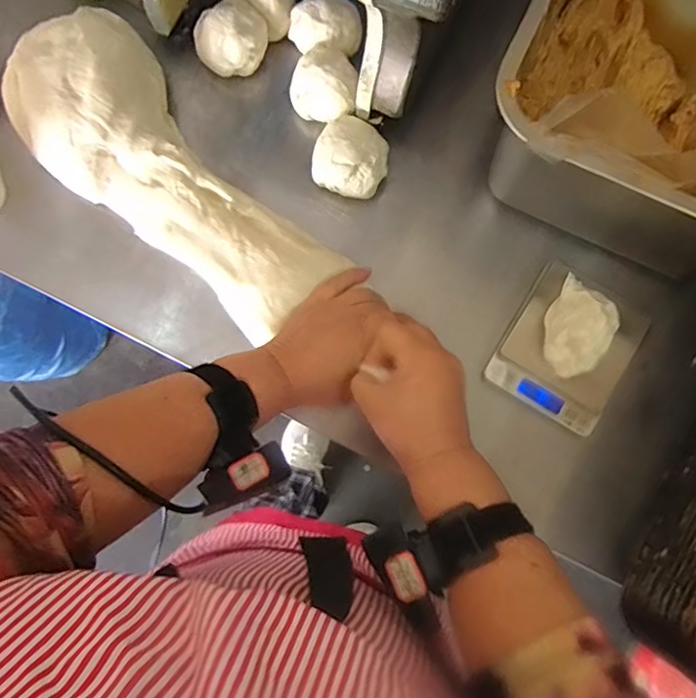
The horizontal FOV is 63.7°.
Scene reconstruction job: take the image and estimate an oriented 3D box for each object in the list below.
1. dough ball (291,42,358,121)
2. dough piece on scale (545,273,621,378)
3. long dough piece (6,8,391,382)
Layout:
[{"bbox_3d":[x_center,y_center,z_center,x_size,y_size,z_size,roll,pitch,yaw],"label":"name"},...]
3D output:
[{"bbox_3d":[-0.024,-0.244,0.516,0.055,0.042,0.067,-27,81,-4],"label":"dough ball"},{"bbox_3d":[0.190,-0.021,0.468,0.045,0.064,0.080,18,80,4],"label":"dough piece on scale"},{"bbox_3d":[-0.160,-0.156,0.503,0.328,0.057,0.131,44,83,0],"label":"long dough piece"}]

